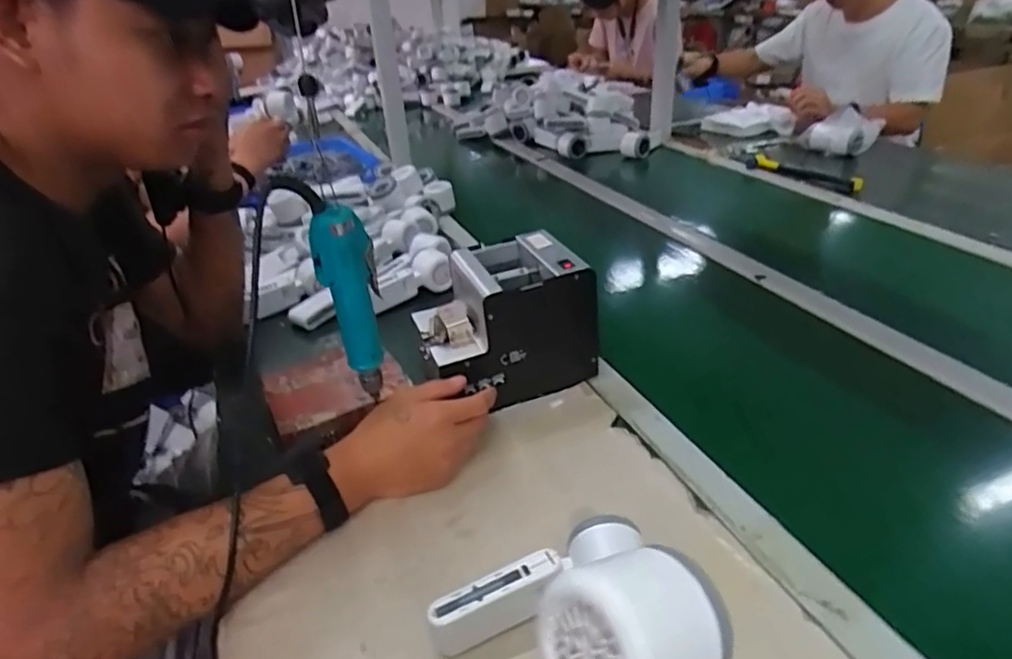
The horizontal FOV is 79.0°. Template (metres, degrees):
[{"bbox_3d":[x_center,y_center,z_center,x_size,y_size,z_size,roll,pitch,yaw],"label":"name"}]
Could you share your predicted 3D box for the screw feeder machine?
[{"bbox_3d":[-0.008,-0.009,0.700,0.175,0.155,0.129,-15,31,-18],"label":"screw feeder machine"}]

